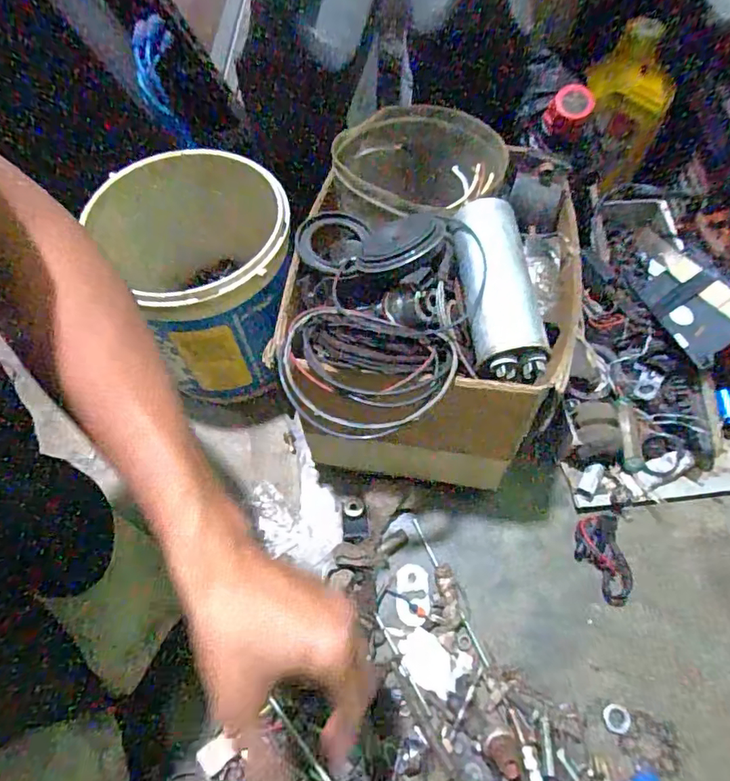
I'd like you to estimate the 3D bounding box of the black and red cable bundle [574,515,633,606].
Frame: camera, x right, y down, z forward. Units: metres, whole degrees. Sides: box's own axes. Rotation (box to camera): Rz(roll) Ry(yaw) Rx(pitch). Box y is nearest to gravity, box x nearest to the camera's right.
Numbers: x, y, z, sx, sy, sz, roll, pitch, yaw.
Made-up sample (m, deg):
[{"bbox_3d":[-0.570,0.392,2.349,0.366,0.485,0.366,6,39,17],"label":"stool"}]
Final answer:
[{"bbox_3d":[0.224,0.159,0.474,0.043,0.017,0.079,-7,64,-4],"label":"black and red cable bundle"}]

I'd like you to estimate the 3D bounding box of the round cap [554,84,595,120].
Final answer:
[{"bbox_3d":[0.187,-0.258,0.451,0.033,0.026,0.011,15,65,7],"label":"round cap"}]

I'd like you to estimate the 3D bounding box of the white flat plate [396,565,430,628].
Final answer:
[{"bbox_3d":[0.045,0.193,0.476,0.030,0.004,0.053,3,64,1],"label":"white flat plate"}]

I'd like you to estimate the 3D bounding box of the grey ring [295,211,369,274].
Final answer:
[{"bbox_3d":[-0.028,-0.123,0.420,0.056,0.012,0.059,0,64,0],"label":"grey ring"}]

